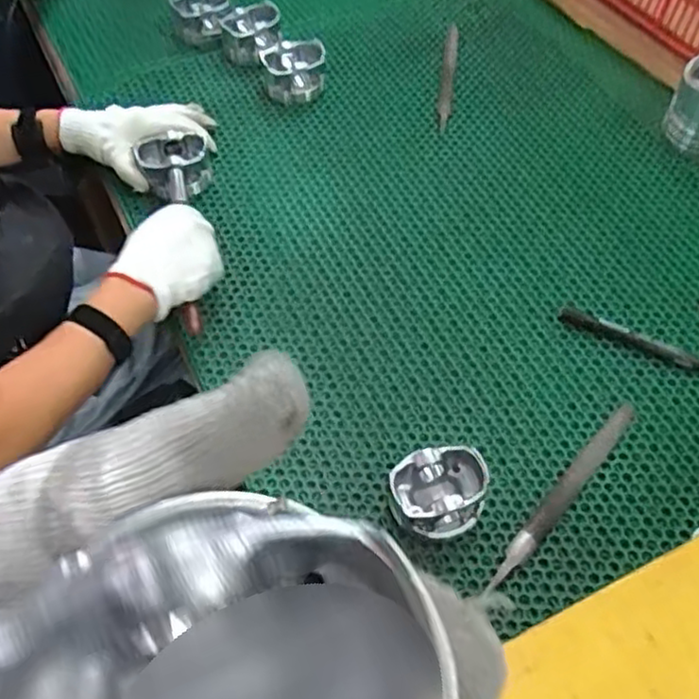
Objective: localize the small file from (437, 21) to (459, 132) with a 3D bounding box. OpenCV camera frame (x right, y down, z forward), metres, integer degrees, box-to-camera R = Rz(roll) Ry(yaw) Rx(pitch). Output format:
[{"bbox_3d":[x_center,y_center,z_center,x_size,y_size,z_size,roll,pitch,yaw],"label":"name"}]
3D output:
[{"bbox_3d":[0.133,-0.372,0.937,0.016,0.008,0.217,8,57,4],"label":"small file"}]

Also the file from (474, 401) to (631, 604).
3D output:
[{"bbox_3d":[0.189,0.130,0.619,0.018,0.005,0.235,38,64,21],"label":"file"}]

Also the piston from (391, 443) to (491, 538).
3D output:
[{"bbox_3d":[0.078,0.124,0.607,0.084,0.052,0.074,-9,58,-5],"label":"piston"}]

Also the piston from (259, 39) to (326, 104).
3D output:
[{"bbox_3d":[-0.072,-0.366,0.908,0.079,0.062,0.079,-6,58,-5],"label":"piston"}]

